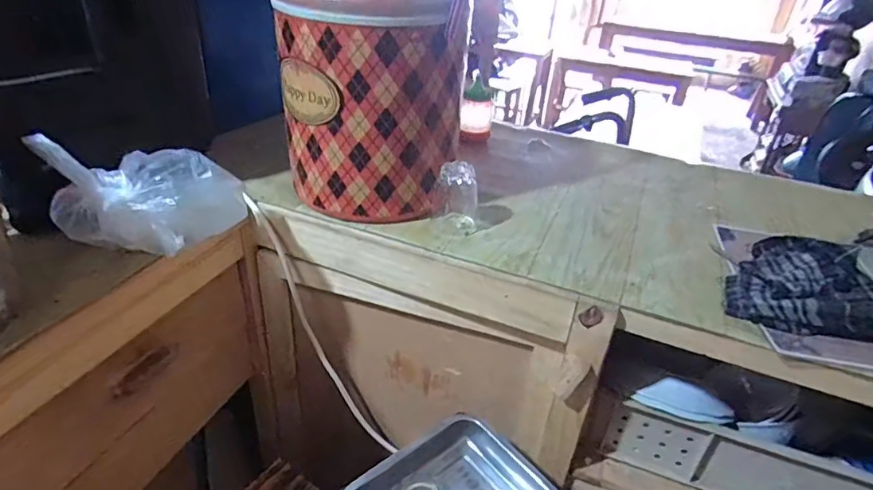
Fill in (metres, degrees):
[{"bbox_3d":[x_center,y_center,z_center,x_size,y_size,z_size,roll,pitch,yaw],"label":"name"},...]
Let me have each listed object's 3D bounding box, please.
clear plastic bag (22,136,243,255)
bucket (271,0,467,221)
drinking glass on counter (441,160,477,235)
[{"bbox_3d":[-0.355,-0.052,0.680,0.222,0.144,0.107,-17,40,-28],"label":"clear plastic bag"},{"bbox_3d":[-0.098,-0.268,0.813,0.256,0.378,0.300,-2,35,-9],"label":"bucket"},{"bbox_3d":[0.033,-0.072,0.795,0.062,0.091,0.061,7,35,3],"label":"drinking glass on counter"}]

